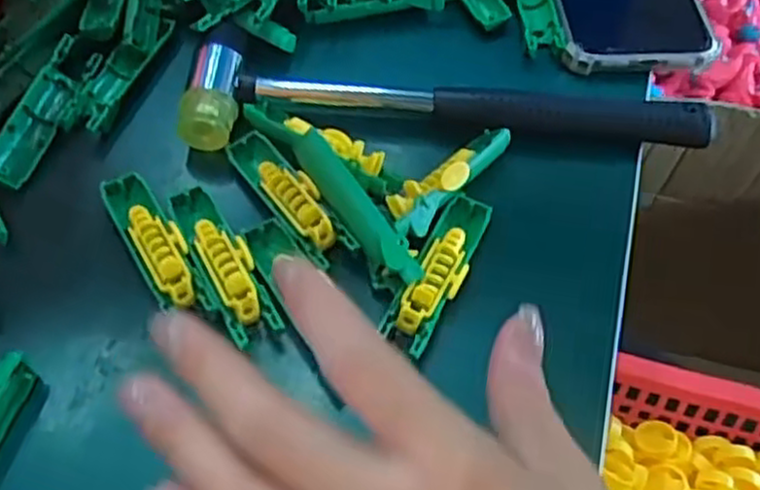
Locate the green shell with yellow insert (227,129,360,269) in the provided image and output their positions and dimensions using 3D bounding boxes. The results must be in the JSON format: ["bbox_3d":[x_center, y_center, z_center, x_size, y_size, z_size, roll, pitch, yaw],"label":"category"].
[{"bbox_3d":[-0.038,-0.022,0.312,0.019,0.012,0.075,-28,62,-21],"label":"green shell with yellow insert"}]

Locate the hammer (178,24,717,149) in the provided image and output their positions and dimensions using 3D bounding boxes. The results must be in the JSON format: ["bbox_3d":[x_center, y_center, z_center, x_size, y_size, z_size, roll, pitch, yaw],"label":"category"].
[{"bbox_3d":[0.031,-0.071,0.347,0.235,0.022,0.056,0,56,-4],"label":"hammer"}]

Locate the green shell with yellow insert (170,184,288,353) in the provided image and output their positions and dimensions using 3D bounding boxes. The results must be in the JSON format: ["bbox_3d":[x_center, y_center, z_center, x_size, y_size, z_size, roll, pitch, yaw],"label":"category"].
[{"bbox_3d":[-0.062,0.008,0.300,0.020,0.018,0.076,-21,60,-17],"label":"green shell with yellow insert"}]

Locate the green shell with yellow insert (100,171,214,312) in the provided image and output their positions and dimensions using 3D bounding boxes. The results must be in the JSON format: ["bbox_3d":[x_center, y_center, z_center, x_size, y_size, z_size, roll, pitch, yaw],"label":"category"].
[{"bbox_3d":[-0.090,0.002,0.302,0.019,0.017,0.073,-25,61,-19],"label":"green shell with yellow insert"}]

